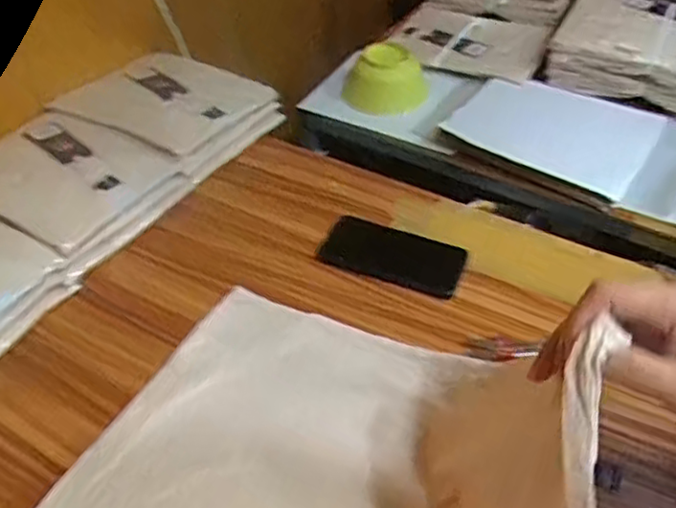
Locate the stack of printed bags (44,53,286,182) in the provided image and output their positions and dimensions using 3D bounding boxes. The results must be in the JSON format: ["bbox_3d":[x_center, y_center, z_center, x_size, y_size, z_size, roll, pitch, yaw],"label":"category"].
[{"bbox_3d":[-0.238,-0.203,0.953,0.236,0.091,0.206,21,49,22],"label":"stack of printed bags"}]

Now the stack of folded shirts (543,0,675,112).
[{"bbox_3d":[0.480,-0.317,1.034,0.265,0.113,0.183,17,48,18],"label":"stack of folded shirts"}]

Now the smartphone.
[{"bbox_3d":[0.063,-0.002,0.789,0.168,0.015,0.076,18,48,19],"label":"smartphone"}]

